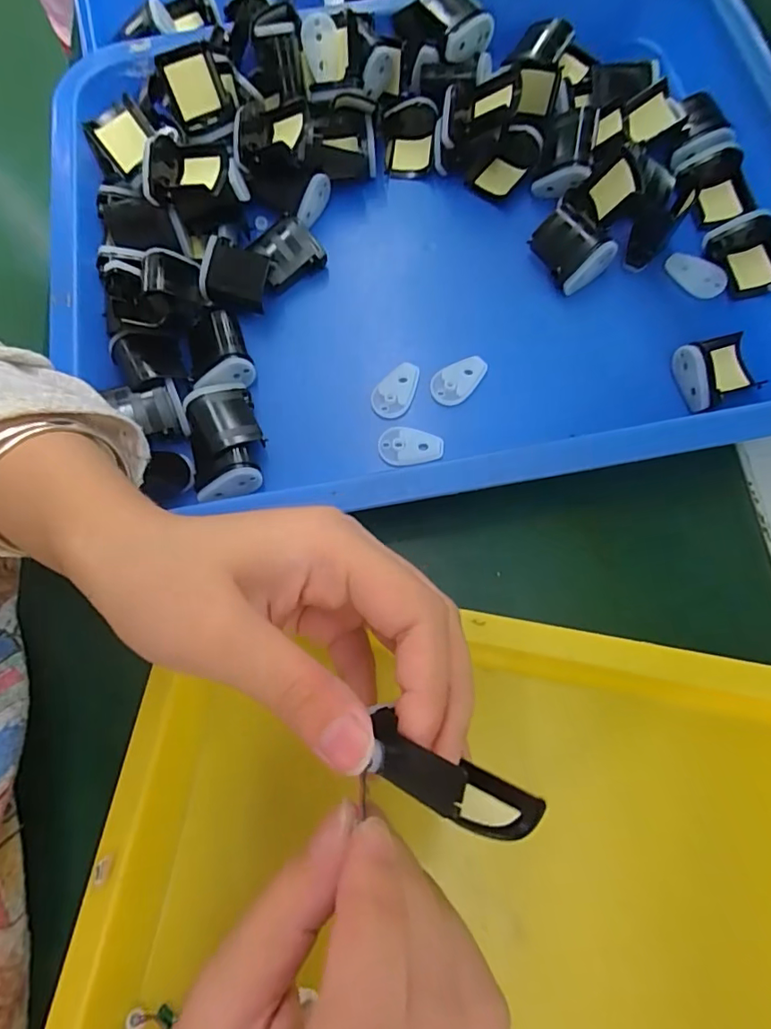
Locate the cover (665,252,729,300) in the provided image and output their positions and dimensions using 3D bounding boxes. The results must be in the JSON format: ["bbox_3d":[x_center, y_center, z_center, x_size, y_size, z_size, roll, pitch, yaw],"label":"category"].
[{"bbox_3d":[0.181,-0.140,0.301,0.035,0.004,0.019,32,78,10],"label":"cover"}]

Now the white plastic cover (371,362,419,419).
[{"bbox_3d":[0.007,-0.072,0.296,0.021,0.004,0.035,32,78,10],"label":"white plastic cover"}]

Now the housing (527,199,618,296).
[{"bbox_3d":[0.108,-0.156,0.302,0.032,0.023,0.043,-36,76,-7],"label":"housing"}]

